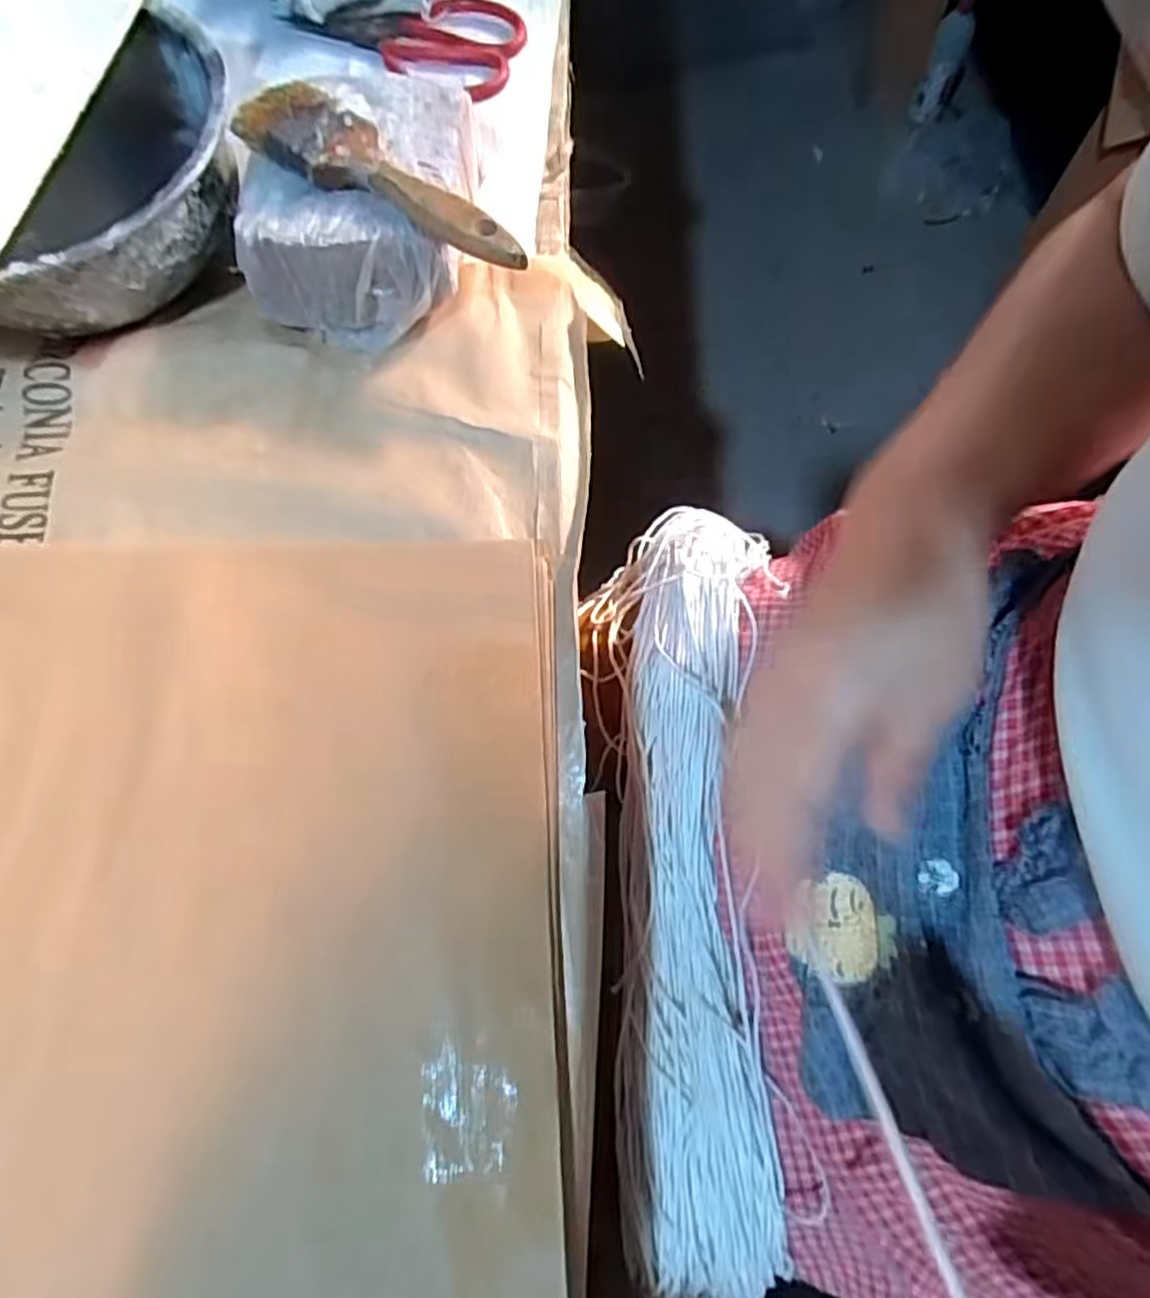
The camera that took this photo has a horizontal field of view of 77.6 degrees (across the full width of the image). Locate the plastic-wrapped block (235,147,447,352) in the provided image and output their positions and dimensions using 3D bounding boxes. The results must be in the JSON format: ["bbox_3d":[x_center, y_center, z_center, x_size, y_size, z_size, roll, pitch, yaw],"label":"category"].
[{"bbox_3d":[-0.125,-0.210,0.395,0.113,0.061,0.056,15,72,8],"label":"plastic-wrapped block"}]

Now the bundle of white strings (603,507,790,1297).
[{"bbox_3d":[0.067,0.118,0.418,0.098,0.077,0.452,3,72,2],"label":"bundle of white strings"}]

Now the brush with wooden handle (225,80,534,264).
[{"bbox_3d":[-0.095,-0.245,0.365,0.172,0.021,0.041,29,75,10],"label":"brush with wooden handle"}]

